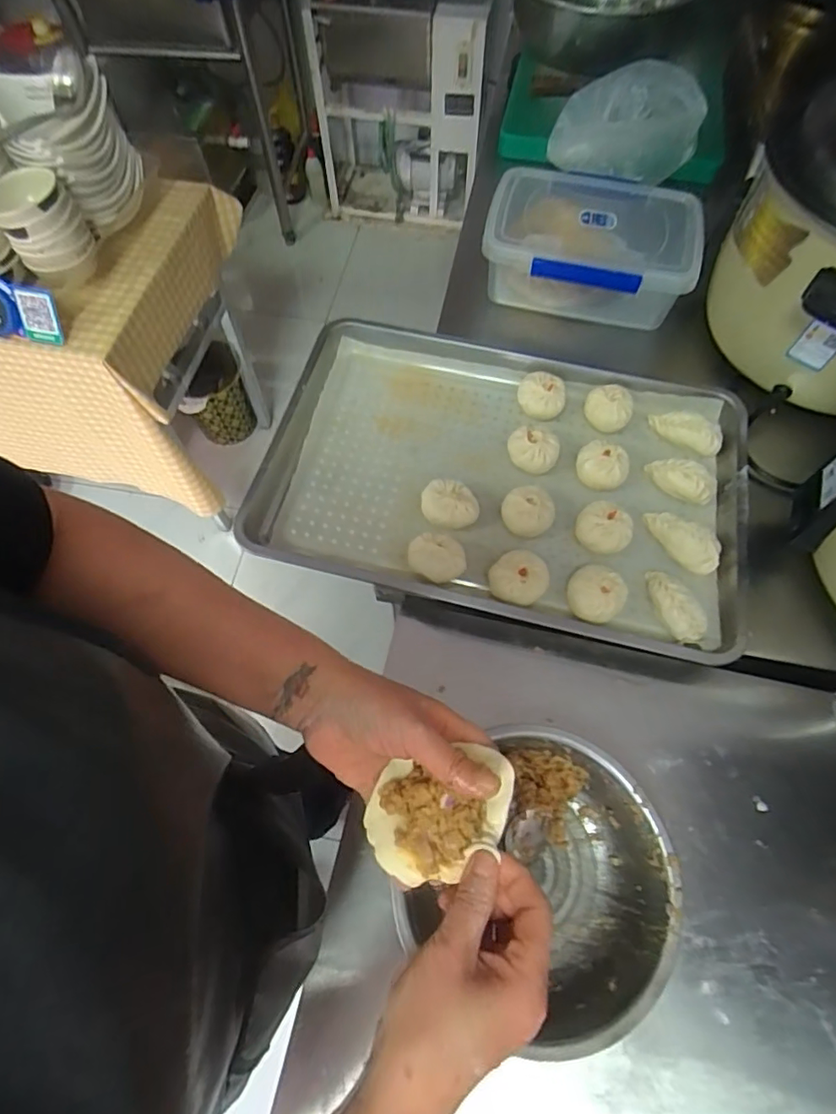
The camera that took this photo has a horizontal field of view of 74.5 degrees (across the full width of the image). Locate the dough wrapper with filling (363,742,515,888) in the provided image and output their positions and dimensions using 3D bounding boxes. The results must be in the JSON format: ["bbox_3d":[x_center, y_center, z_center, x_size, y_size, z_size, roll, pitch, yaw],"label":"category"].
[{"bbox_3d":[0.016,0.165,0.355,0.099,0.025,0.069,-12,62,-6],"label":"dough wrapper with filling"}]

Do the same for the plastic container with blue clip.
[{"bbox_3d":[0.261,-0.469,0.850,0.306,0.102,0.214,10,65,5],"label":"plastic container with blue clip"}]

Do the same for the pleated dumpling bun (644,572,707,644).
[{"bbox_3d":[0.291,0.053,0.626,0.045,0.036,0.093,-25,66,-12],"label":"pleated dumpling bun"}]

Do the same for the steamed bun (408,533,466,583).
[{"bbox_3d":[0.022,0.003,0.646,0.066,0.048,0.059,-3,65,-1],"label":"steamed bun"}]

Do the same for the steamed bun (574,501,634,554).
[{"bbox_3d":[0.228,-0.038,0.672,0.066,0.039,0.073,33,69,15],"label":"steamed bun"}]

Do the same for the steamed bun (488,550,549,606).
[{"bbox_3d":[0.116,0.027,0.641,0.064,0.038,0.062,0,65,0],"label":"steamed bun"}]

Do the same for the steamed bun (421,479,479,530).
[{"bbox_3d":[0.039,-0.063,0.680,0.070,0.043,0.059,2,63,1],"label":"steamed bun"}]

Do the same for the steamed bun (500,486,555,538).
[{"bbox_3d":[0.135,-0.057,0.676,0.064,0.038,0.063,20,65,10],"label":"steamed bun"}]

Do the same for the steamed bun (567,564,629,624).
[{"bbox_3d":[0.201,0.046,0.628,0.061,0.040,0.061,0,65,0],"label":"steamed bun"}]

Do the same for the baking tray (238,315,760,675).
[{"bbox_3d":[0.111,-0.108,0.713,0.594,0.058,0.397,12,66,6],"label":"baking tray"}]

